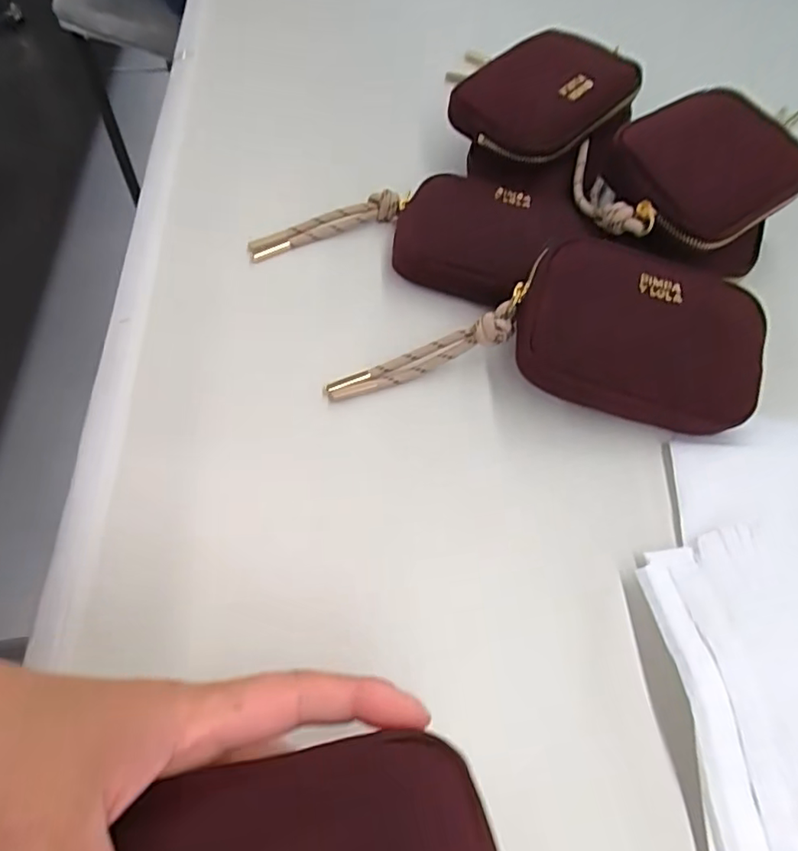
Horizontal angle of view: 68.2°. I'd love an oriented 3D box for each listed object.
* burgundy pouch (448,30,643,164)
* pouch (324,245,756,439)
[{"bbox_3d":[0.088,-0.206,0.368,0.109,0.033,0.081,-38,66,-20],"label":"burgundy pouch"},{"bbox_3d":[0.073,-0.047,0.297,0.207,0.044,0.084,6,60,4],"label":"pouch"}]

